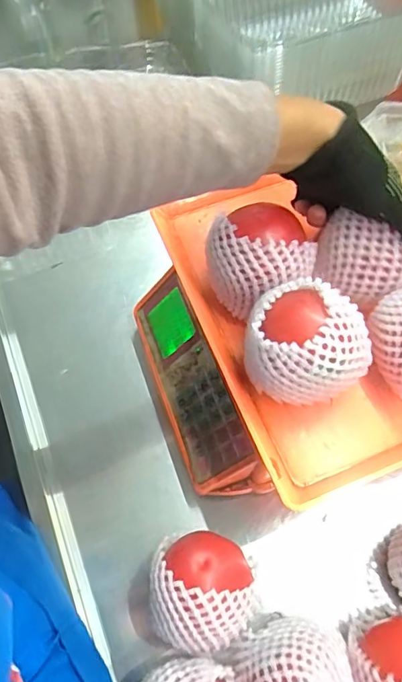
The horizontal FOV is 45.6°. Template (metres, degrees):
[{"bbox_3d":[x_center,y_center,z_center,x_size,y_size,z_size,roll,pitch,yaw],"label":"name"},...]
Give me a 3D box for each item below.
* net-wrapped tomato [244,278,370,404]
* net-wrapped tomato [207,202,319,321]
[{"bbox_3d":[0.074,0.009,0.344,0.081,0.084,0.070,26,68,13],"label":"net-wrapped tomato"},{"bbox_3d":[0.045,-0.067,0.383,0.078,0.069,0.073,-19,65,-8],"label":"net-wrapped tomato"}]

